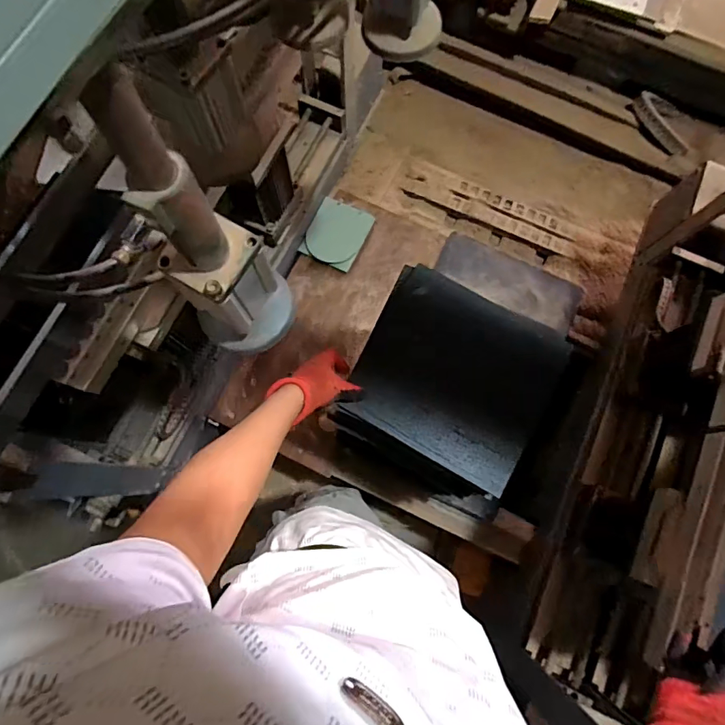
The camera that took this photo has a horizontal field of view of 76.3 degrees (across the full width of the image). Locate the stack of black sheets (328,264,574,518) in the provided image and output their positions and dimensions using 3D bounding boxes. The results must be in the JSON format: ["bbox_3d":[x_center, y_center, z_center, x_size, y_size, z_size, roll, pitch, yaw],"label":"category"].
[{"bbox_3d":[0.128,0.025,0.701,0.283,0.045,0.277,27,78,5],"label":"stack of black sheets"}]

